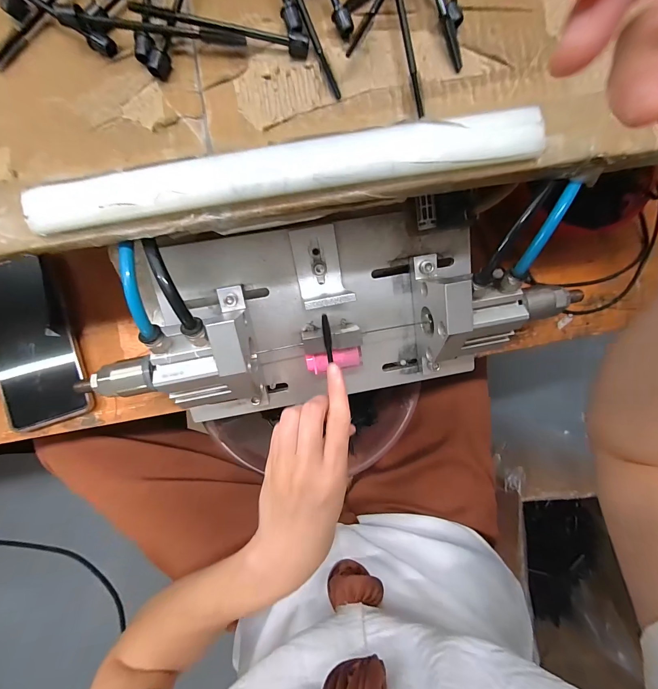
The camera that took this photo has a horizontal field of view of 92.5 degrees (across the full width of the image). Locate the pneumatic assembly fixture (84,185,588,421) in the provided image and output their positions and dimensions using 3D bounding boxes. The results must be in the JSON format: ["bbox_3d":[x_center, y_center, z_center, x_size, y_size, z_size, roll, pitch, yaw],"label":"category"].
[{"bbox_3d":[0.006,-0.030,0.257,0.365,0.111,0.147,-9,84,-2],"label":"pneumatic assembly fixture"}]

